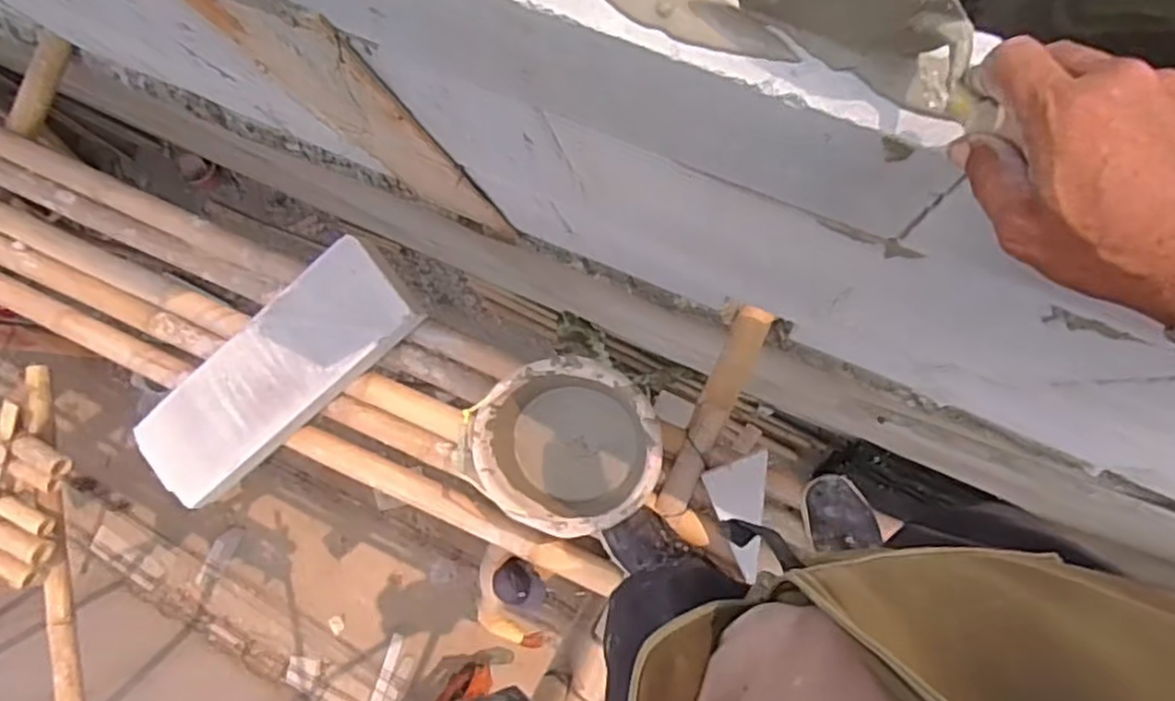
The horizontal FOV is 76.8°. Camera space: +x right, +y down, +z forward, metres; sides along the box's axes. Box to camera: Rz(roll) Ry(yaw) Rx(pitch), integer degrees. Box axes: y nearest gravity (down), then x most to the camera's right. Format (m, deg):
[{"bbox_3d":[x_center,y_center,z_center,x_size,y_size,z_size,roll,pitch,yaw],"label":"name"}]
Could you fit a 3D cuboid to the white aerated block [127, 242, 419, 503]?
[{"bbox_3d":[-0.599,0.047,1.426,0.605,0.076,0.223,-42,81,3],"label":"white aerated block"}]

